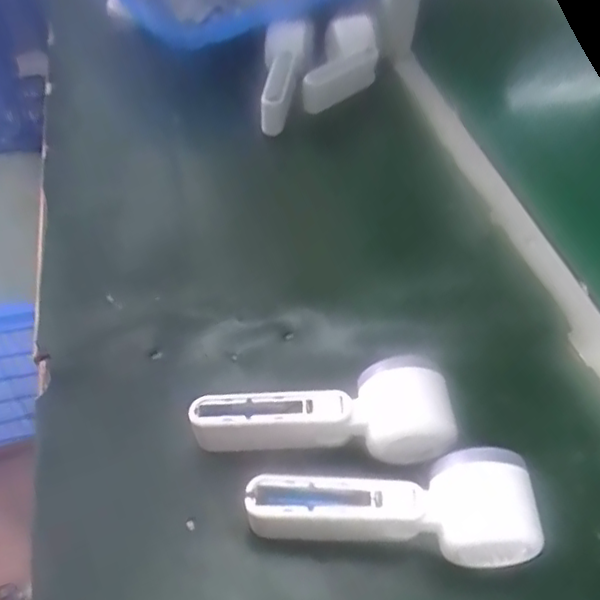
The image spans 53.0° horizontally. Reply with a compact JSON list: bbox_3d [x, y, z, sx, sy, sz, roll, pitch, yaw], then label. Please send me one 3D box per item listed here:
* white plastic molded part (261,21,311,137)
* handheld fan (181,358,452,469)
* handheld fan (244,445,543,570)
[{"bbox_3d":[-0.020,-0.237,0.632,0.053,0.040,0.132,7,68,2],"label":"white plastic molded part"},{"bbox_3d":[0.014,0.073,0.385,0.164,0.061,0.055,5,49,1],"label":"handheld fan"},{"bbox_3d":[0.051,0.125,0.351,0.166,0.055,0.057,1,49,-3],"label":"handheld fan"}]

